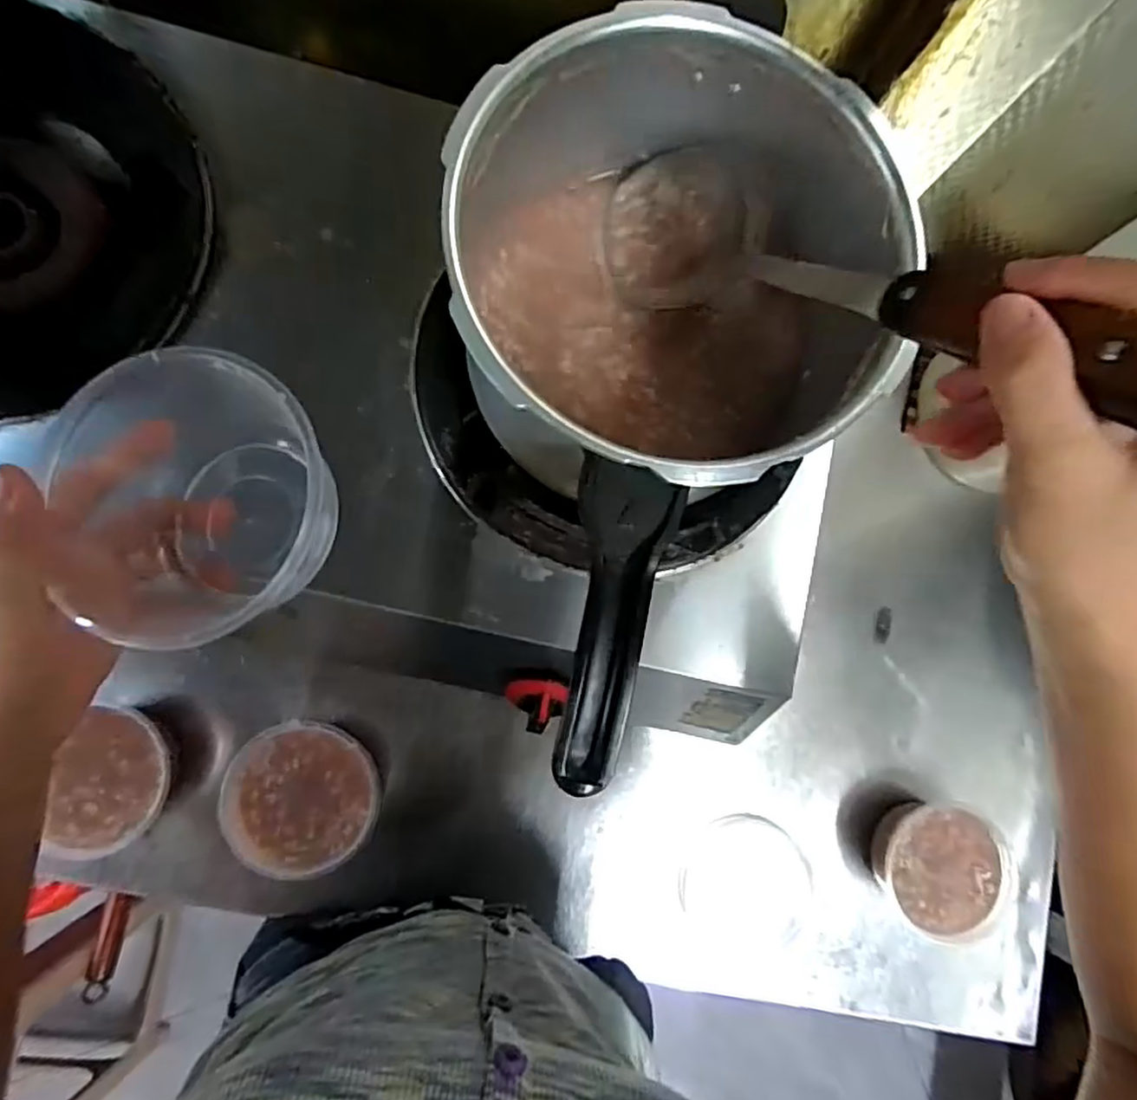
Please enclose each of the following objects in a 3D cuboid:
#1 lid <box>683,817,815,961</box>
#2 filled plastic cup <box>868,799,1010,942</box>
[{"bbox_3d":[0.163,0.305,0.603,0.122,0.008,0.112,1,84,-6],"label":"lid"},{"bbox_3d":[0.328,0.282,0.594,0.109,0.065,0.110,1,84,-6],"label":"filled plastic cup"}]

